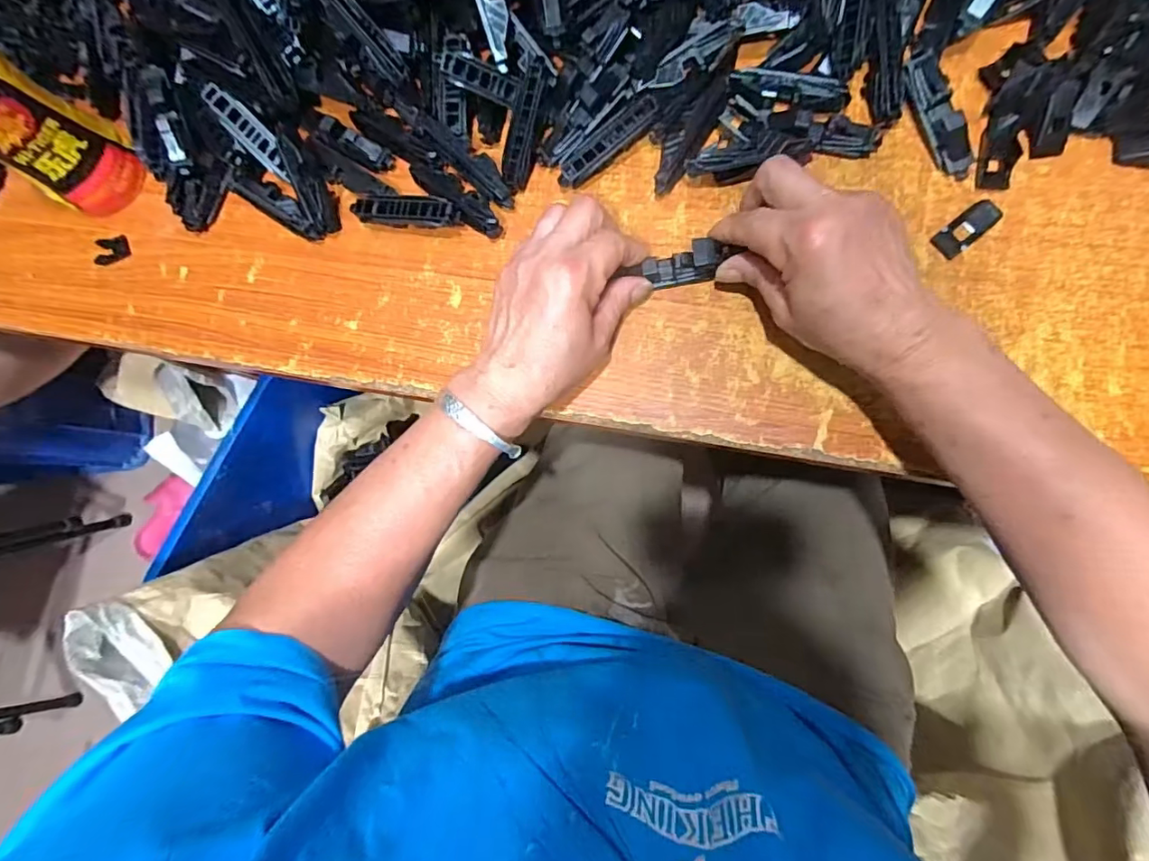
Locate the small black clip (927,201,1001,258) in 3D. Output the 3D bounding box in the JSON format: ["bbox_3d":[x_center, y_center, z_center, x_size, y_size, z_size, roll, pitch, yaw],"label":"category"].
[{"bbox_3d":[0.247,-0.126,0.335,0.041,0.005,0.019,-35,80,2],"label":"small black clip"}]

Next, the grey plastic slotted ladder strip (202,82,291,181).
[{"bbox_3d":[-0.229,-0.211,0.379,0.020,0.008,0.068,-39,111,5],"label":"grey plastic slotted ladder strip"}]

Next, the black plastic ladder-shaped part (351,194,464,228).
[{"bbox_3d":[-0.118,-0.154,0.374,0.081,0.016,0.018,10,85,8],"label":"black plastic ladder-shaped part"}]

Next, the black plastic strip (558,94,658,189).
[{"bbox_3d":[0.022,-0.195,0.362,0.079,0.005,0.015,-39,105,10],"label":"black plastic strip"}]

